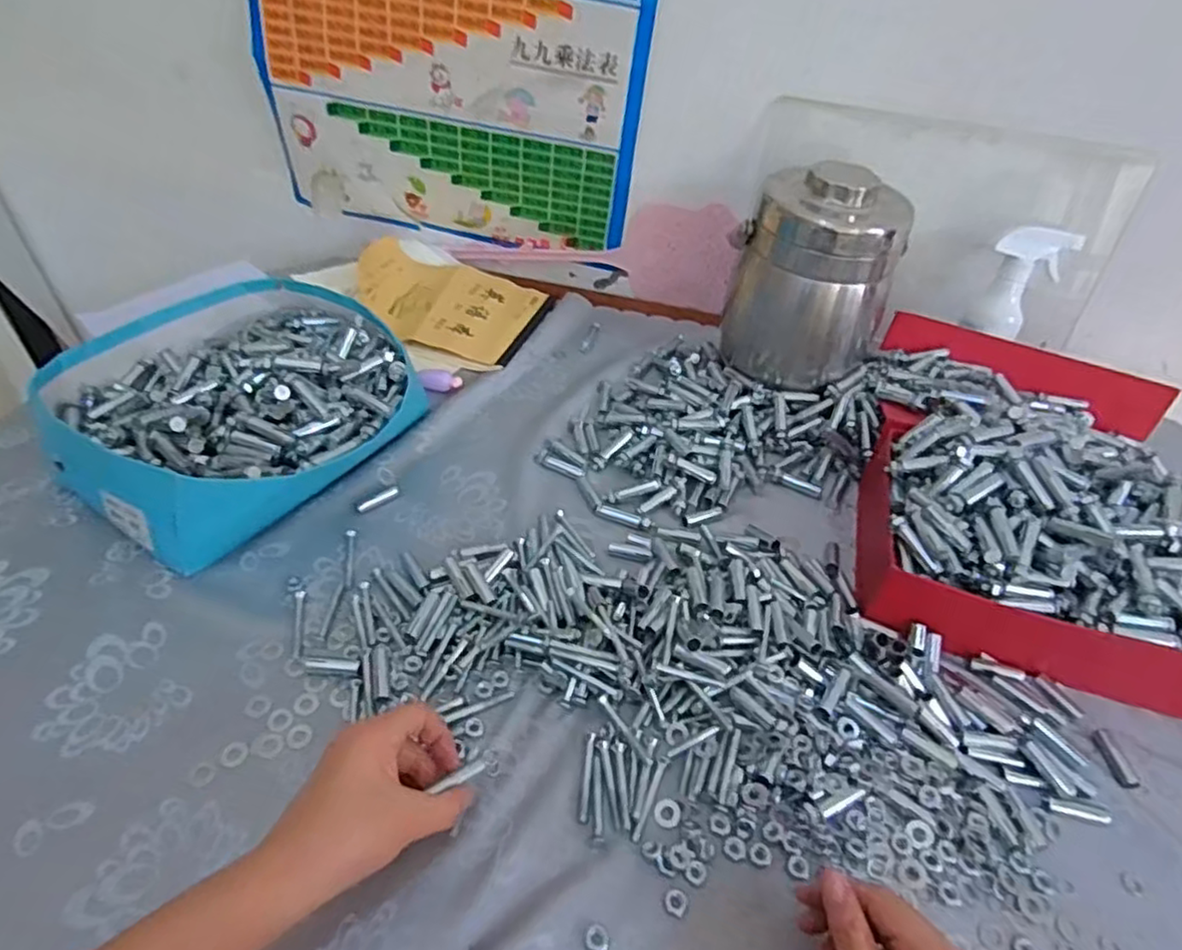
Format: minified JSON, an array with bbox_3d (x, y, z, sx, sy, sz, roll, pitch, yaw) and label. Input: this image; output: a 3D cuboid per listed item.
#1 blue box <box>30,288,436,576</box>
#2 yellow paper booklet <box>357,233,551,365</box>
[{"bbox_3d":[-0.321,-0.071,0.631,0.280,0.094,0.284,29,48,22],"label":"blue box"},{"bbox_3d":[-0.188,-0.224,0.851,0.233,0.030,0.182,16,44,10],"label":"yellow paper booklet"}]

